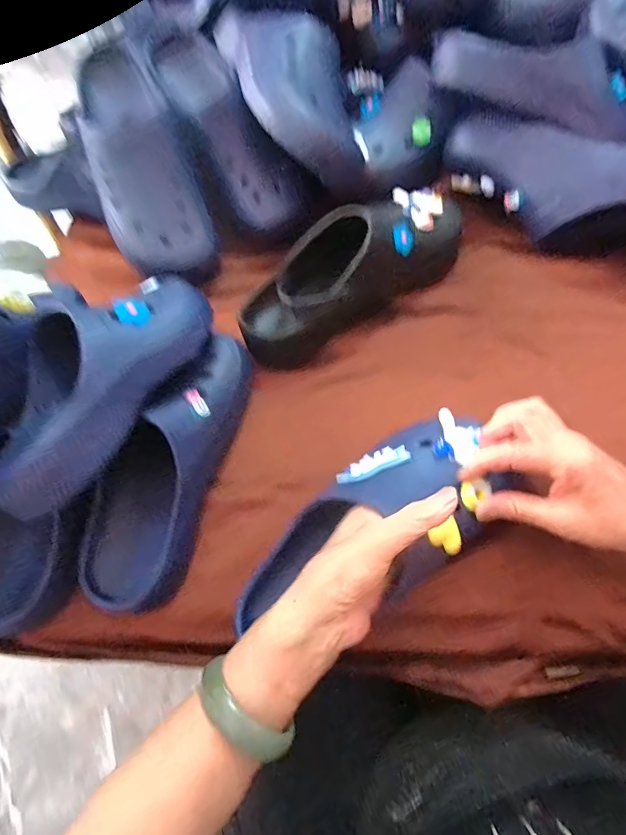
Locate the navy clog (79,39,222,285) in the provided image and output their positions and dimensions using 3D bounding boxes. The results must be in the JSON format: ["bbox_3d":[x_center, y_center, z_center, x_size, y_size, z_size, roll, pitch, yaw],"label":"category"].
[{"bbox_3d":[-0.207,-0.303,0.499,0.114,0.075,0.299,-22,89,-7],"label":"navy clog"}]

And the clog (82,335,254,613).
[{"bbox_3d":[-0.126,0.029,0.376,0.085,0.079,0.257,15,66,10],"label":"clog"}]

